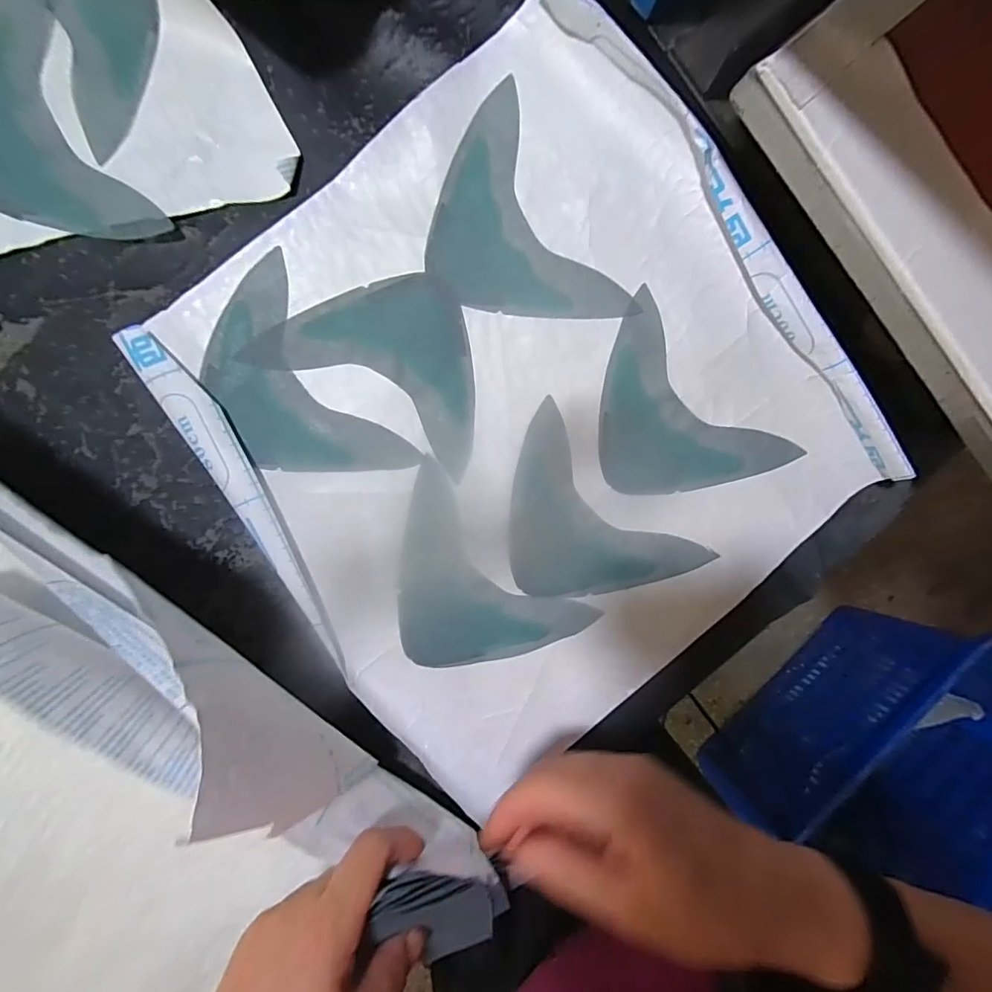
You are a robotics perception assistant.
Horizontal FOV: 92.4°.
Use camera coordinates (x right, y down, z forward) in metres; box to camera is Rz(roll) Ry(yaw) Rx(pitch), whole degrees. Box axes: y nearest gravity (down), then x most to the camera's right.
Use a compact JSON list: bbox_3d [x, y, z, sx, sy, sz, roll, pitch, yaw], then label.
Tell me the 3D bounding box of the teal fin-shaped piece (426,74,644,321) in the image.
[{"bbox_3d":[0.009,-0.182,0.346,0.114,0.005,0.171,-33,98,3],"label":"teal fin-shaped piece"}]

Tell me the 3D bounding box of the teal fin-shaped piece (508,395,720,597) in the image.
[{"bbox_3d":[0.064,0.029,0.369,0.167,0.005,0.114,43,88,-4],"label":"teal fin-shaped piece"}]

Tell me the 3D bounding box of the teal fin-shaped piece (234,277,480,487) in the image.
[{"bbox_3d":[-0.073,-0.104,0.346,0.166,0.008,0.112,30,89,-8],"label":"teal fin-shaped piece"}]

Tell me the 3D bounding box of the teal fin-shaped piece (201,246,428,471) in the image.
[{"bbox_3d":[-0.142,-0.070,0.339,0.094,0.007,0.166,-37,98,-4],"label":"teal fin-shaped piece"}]

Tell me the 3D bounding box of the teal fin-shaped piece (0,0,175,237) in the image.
[{"bbox_3d":[-0.307,-0.232,0.306,0.113,0.008,0.165,-26,97,-5],"label":"teal fin-shaped piece"}]

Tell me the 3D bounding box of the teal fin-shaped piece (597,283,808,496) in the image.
[{"bbox_3d":[0.133,-0.051,0.367,0.169,0.004,0.113,42,94,-8],"label":"teal fin-shaped piece"}]

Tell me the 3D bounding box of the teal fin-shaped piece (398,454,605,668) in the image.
[{"bbox_3d":[-0.024,0.074,0.360,0.170,0.012,0.112,43,88,-8],"label":"teal fin-shaped piece"}]

